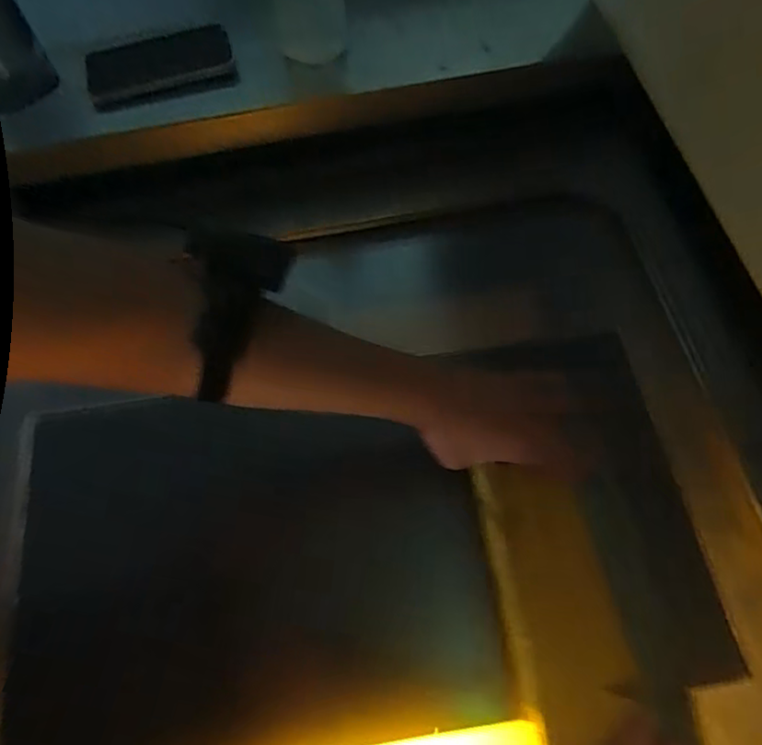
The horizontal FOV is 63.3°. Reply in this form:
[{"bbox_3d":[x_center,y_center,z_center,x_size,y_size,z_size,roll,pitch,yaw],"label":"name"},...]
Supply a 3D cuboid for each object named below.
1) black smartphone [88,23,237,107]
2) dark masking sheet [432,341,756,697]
[{"bbox_3d":[-0.228,-0.317,0.633,0.148,0.018,0.075,-16,65,-5],"label":"black smartphone"},{"bbox_3d":[0.171,0.109,0.521,0.166,0.017,0.297,-11,73,-4],"label":"dark masking sheet"}]

